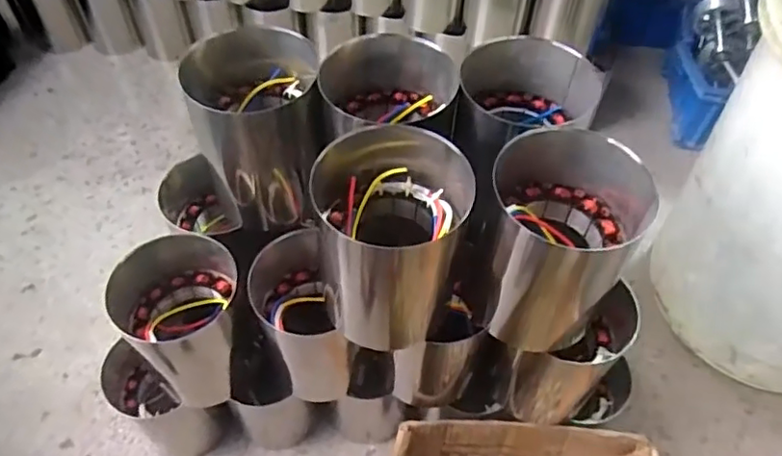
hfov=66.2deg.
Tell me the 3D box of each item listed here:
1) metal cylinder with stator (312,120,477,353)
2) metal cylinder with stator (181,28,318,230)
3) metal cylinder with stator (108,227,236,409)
[{"bbox_3d":[-0.001,0.014,0.528,0.114,0.184,0.112,1,53,-1],"label":"metal cylinder with stator"},{"bbox_3d":[-0.131,-0.102,0.596,0.107,0.164,0.106,1,53,-1],"label":"metal cylinder with stator"},{"bbox_3d":[-0.219,0.109,0.656,0.124,0.174,0.133,1,53,-1],"label":"metal cylinder with stator"}]

